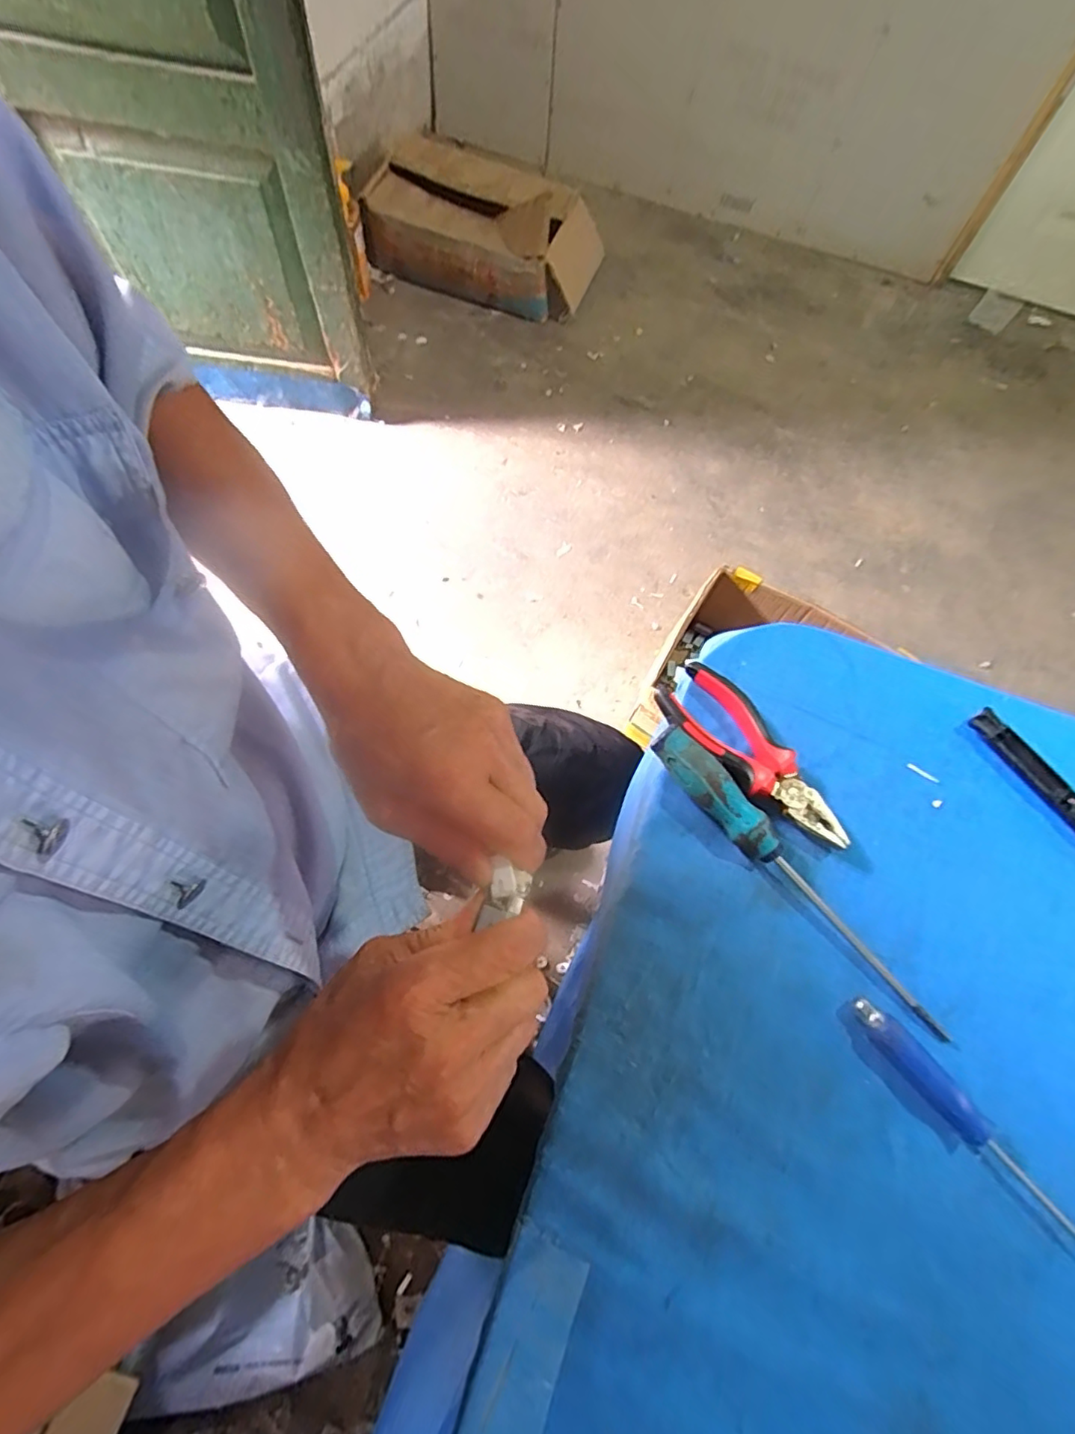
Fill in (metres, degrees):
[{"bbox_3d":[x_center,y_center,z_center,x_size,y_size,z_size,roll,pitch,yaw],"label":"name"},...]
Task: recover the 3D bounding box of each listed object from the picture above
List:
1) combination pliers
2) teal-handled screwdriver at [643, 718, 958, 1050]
[{"bbox_3d":[0.150,0.029,0.422,0.053,0.024,0.155,-35,74,-13],"label":"combination pliers"},{"bbox_3d":[0.168,0.101,0.384,0.025,0.030,0.243,-40,76,-18],"label":"teal-handled screwdriver"}]

